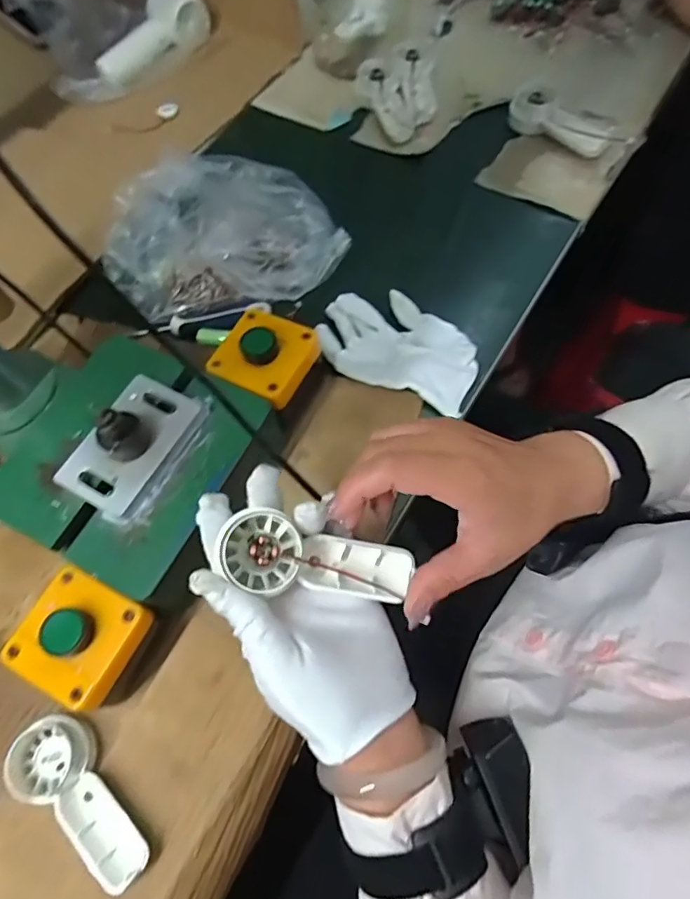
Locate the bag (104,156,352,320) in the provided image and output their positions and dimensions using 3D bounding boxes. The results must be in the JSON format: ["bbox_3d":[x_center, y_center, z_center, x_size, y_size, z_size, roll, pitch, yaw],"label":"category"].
[{"bbox_3d":[-0.110,-0.203,0.504,0.219,0.064,0.152,-5,64,3],"label":"bag"}]

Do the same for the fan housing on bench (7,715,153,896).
[{"bbox_3d":[-0.161,0.216,0.336,0.108,0.024,0.045,38,73,16],"label":"fan housing on bench"}]

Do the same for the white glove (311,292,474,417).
[{"bbox_3d":[0.046,-0.092,0.462,0.140,0.015,0.082,23,70,11],"label":"white glove"}]

